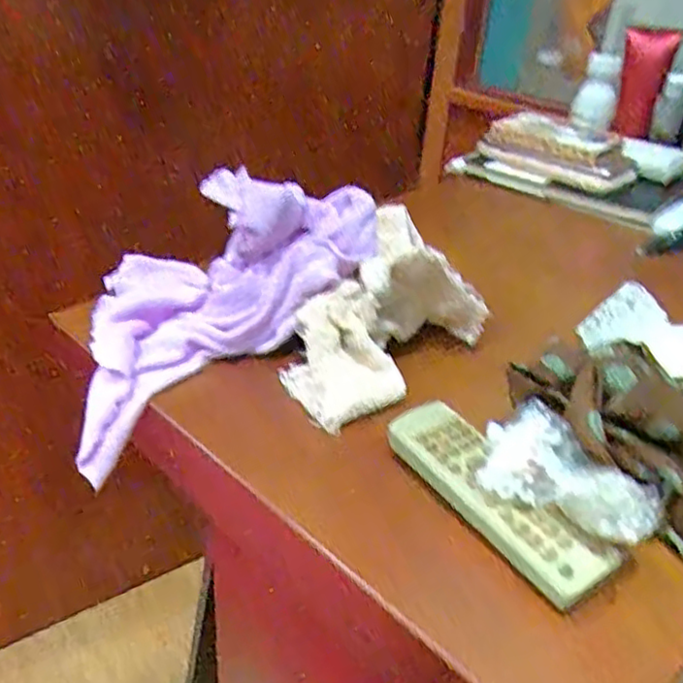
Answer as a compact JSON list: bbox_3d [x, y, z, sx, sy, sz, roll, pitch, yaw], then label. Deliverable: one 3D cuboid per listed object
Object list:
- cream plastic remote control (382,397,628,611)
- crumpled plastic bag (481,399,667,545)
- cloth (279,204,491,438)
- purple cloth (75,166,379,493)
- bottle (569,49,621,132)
[{"bbox_3d":[0.072,0.071,0.321,0.040,0.014,0.119,-21,41,-33],"label":"cream plastic remote control"},{"bbox_3d":[0.105,0.059,0.309,0.079,0.023,0.046,20,36,22],"label":"crumpled plastic bag"},{"bbox_3d":[0.026,-0.024,0.403,0.140,0.093,0.072,-22,41,-34],"label":"cloth"},{"bbox_3d":[-0.097,-0.046,0.444,0.200,0.133,0.144,-19,40,-31],"label":"purple cloth"},{"bbox_3d":[0.312,-0.303,0.819,0.047,0.079,0.056,17,35,19],"label":"bottle"}]

